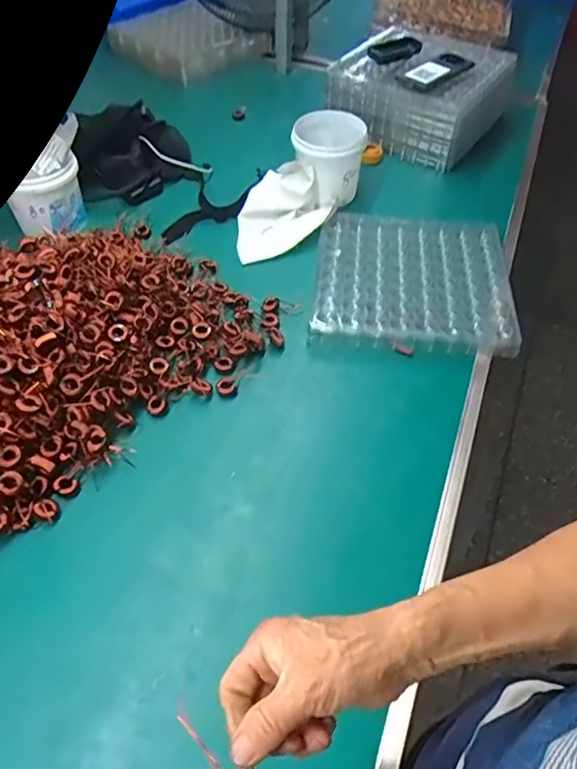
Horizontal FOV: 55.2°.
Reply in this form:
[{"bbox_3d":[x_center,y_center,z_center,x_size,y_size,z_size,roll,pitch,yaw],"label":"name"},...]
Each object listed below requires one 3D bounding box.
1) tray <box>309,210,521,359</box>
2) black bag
[{"bbox_3d":[0.193,-0.172,0.863,0.288,0.029,0.289,6,52,5],"label":"tray"},{"bbox_3d":[-0.270,-0.428,0.999,0.232,0.117,0.129,-15,53,-12],"label":"black bag"}]

